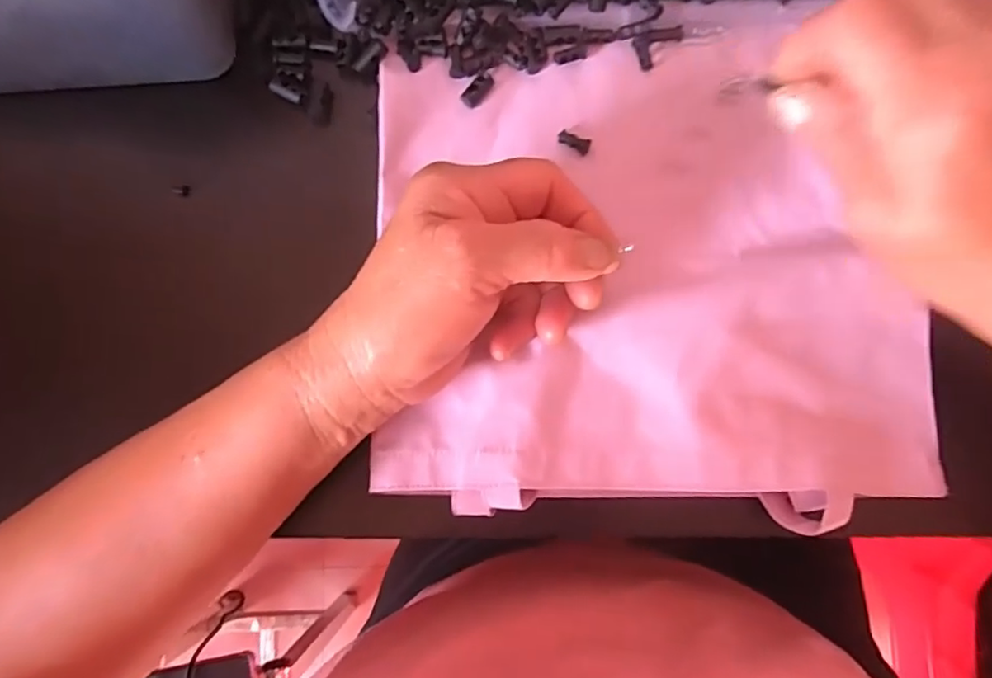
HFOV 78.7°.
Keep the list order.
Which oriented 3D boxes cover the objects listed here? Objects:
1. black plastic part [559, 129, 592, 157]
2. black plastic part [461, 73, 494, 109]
[{"bbox_3d":[0.039,-0.099,0.301,0.016,0.004,0.007,26,85,5],"label":"black plastic part"},{"bbox_3d":[-0.009,-0.126,0.306,0.009,0.006,0.019,35,86,6],"label":"black plastic part"}]

